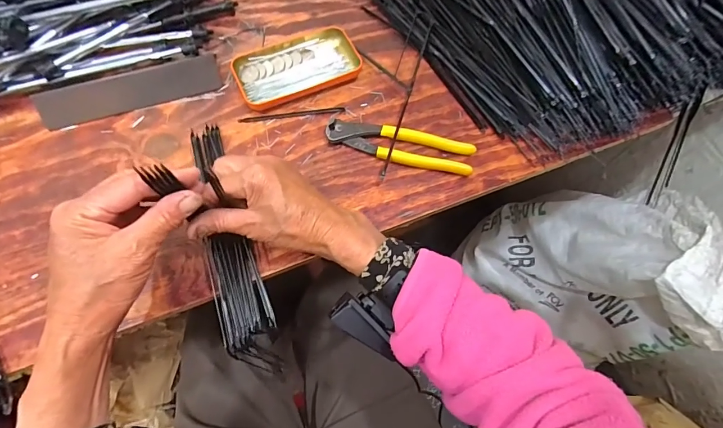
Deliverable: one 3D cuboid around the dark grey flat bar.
[{"bbox_3d":[-0.260,-0.140,0.437,0.192,0.007,0.044,-18,85,-11],"label":"dark grey flat bar"}]

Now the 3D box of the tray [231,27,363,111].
[{"bbox_3d":[-0.080,-0.182,0.459,0.145,0.021,0.086,-23,70,-12],"label":"tray"}]

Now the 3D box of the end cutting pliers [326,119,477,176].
[{"bbox_3d":[0.043,-0.076,0.426,0.161,0.014,0.043,11,67,2],"label":"end cutting pliers"}]

